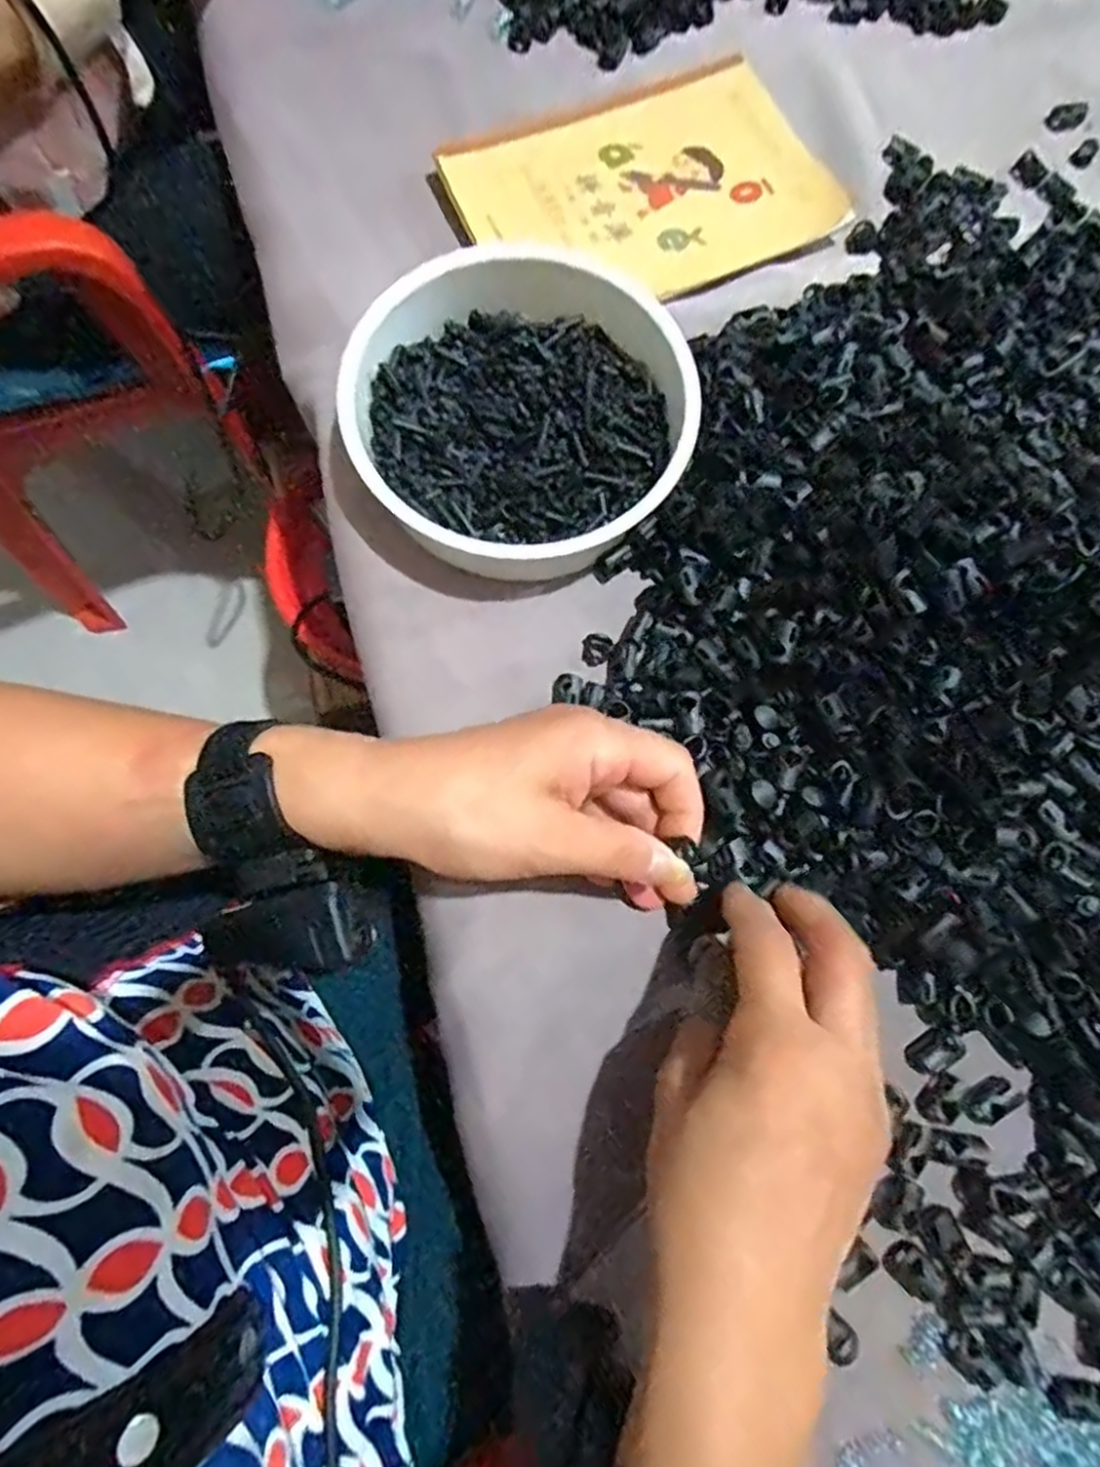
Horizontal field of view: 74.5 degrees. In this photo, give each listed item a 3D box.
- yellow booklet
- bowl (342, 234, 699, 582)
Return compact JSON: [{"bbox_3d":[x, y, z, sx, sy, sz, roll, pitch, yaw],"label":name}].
[{"bbox_3d":[0.053,-0.315,0.420,0.199,0.014,0.146,-27,82,-6],"label":"yellow booklet"},{"bbox_3d":[-0.012,-0.153,0.357,0.154,0.052,0.165,0,77,-2],"label":"bowl"}]

